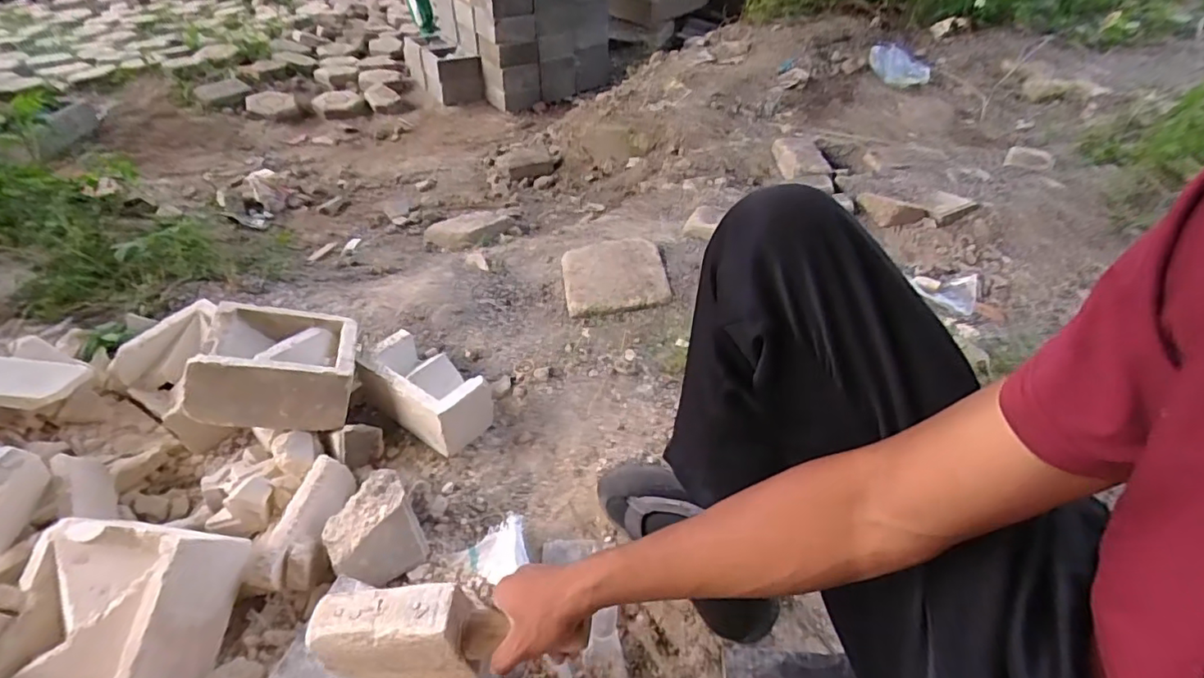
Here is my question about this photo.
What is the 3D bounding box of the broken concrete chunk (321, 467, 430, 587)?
[{"bbox_3d":[-0.289,0.245,0.711,0.111,0.073,0.105,1,42,-1],"label":"broken concrete chunk"}]

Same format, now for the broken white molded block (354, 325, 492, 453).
[{"bbox_3d":[-0.284,0.075,0.895,0.199,0.084,0.099,26,48,25],"label":"broken white molded block"}]

